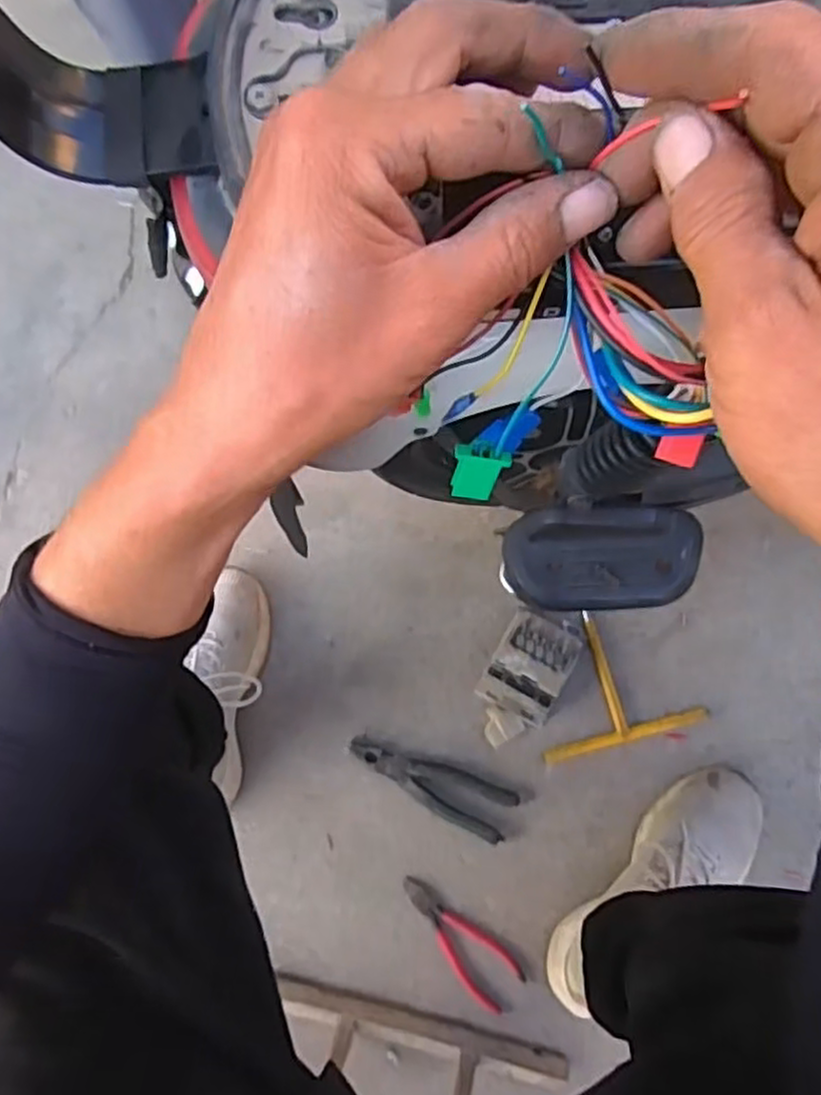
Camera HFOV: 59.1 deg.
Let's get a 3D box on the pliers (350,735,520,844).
[{"bbox_3d":[0.020,0.259,0.792,0.188,0.012,0.055,23,78,7],"label":"pliers"}]

